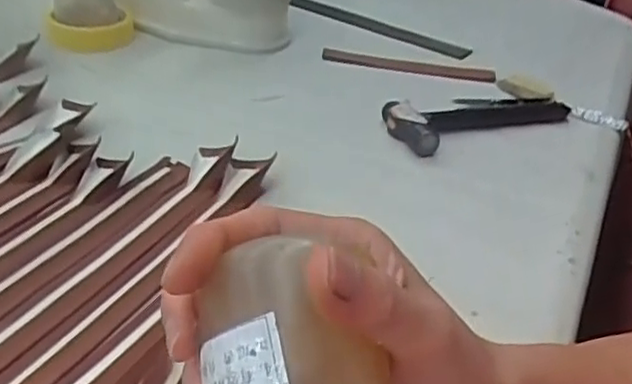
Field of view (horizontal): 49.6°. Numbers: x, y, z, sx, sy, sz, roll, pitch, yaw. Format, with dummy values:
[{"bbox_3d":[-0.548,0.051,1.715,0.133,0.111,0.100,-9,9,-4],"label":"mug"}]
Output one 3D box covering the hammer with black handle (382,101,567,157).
[{"bbox_3d":[0.155,-0.078,0.657,0.197,0.025,0.069,-17,38,-29],"label":"hammer with black handle"}]

